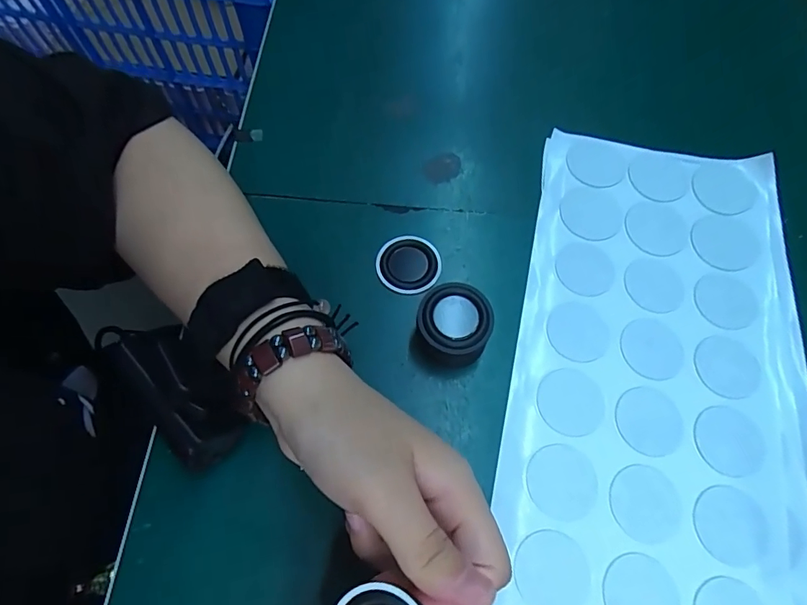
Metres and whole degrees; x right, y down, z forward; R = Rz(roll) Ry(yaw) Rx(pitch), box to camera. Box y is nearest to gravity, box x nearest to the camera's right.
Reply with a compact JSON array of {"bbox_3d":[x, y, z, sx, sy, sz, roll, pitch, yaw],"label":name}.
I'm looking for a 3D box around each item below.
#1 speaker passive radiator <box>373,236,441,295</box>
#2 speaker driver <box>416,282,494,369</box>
[{"bbox_3d":[0.003,-0.023,0.284,0.038,0.004,0.037,9,67,-1],"label":"speaker passive radiator"},{"bbox_3d":[0.027,0.015,0.251,0.037,0.027,0.044,10,67,0],"label":"speaker driver"}]

